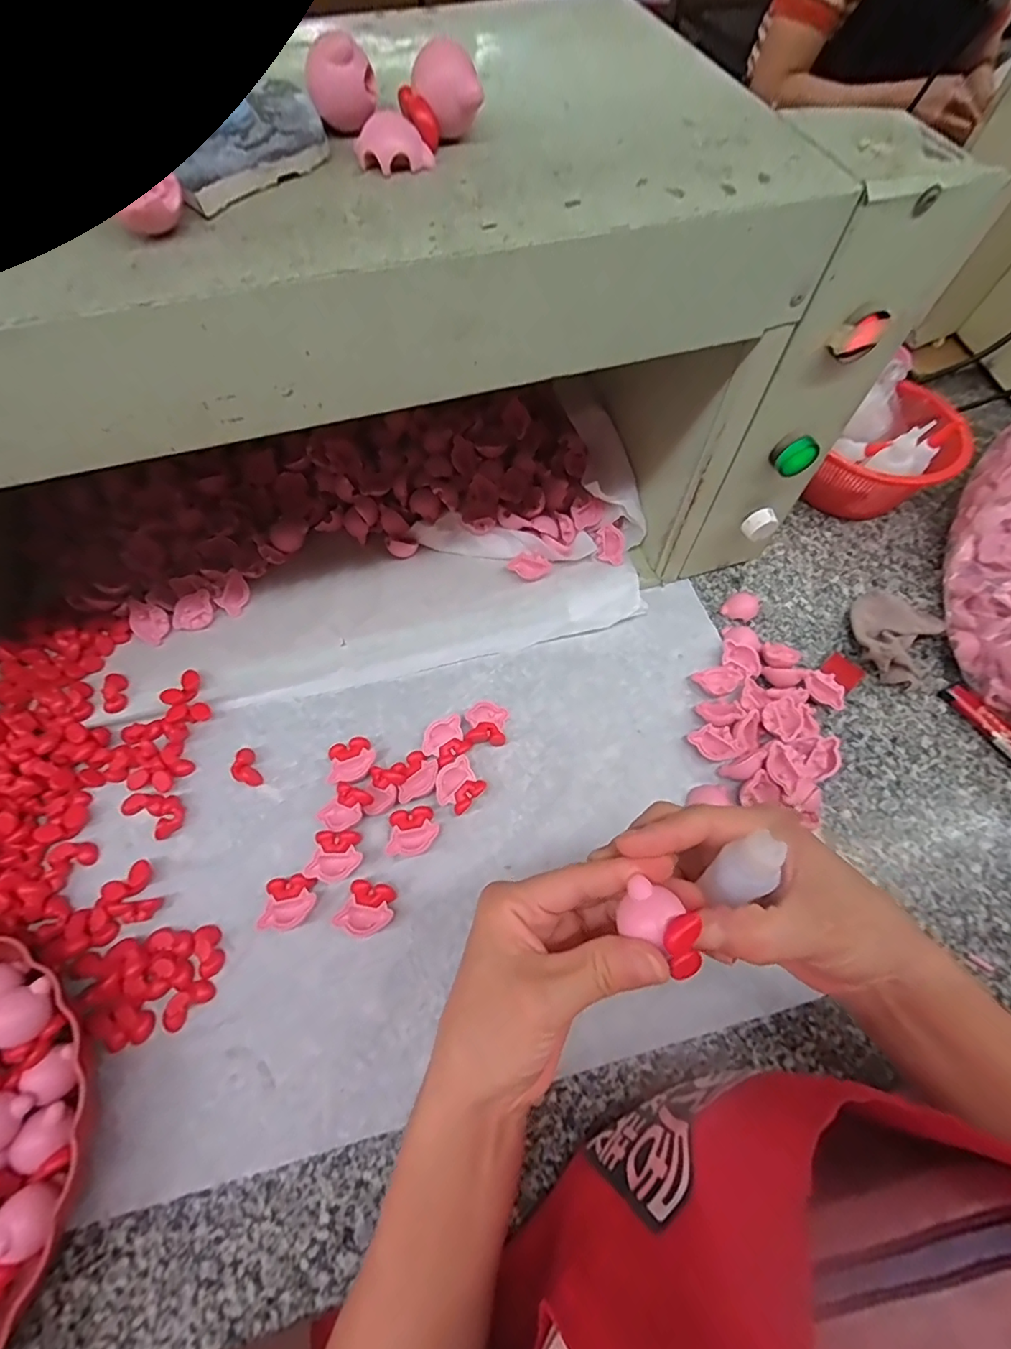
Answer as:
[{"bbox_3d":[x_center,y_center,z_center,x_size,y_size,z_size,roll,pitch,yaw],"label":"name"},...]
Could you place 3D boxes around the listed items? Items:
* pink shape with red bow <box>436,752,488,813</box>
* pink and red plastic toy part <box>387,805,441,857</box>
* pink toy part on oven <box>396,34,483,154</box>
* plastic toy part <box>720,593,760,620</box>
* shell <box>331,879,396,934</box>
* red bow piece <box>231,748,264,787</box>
[{"bbox_3d":[-0.035,0.085,0.389,0.034,0.016,0.032,-39,69,-17],"label":"pink shape with red bow"},{"bbox_3d":[-0.067,0.114,0.374,0.037,0.011,0.032,-13,64,-6],"label":"pink and red plastic toy part"},{"bbox_3d":[-0.029,-0.251,0.222,0.030,0.024,0.024,-18,65,-10],"label":"pink toy part on oven"},{"bbox_3d":[0.215,-0.063,0.467,0.028,0.008,0.037,33,69,16],"label":"plastic toy part"},{"bbox_3d":[-0.094,0.159,0.351,0.035,0.012,0.032,8,64,5],"label":"shell"},{"bbox_3d":[-0.201,0.072,0.397,0.016,0.014,0.032,-26,66,-12],"label":"red bow piece"}]

